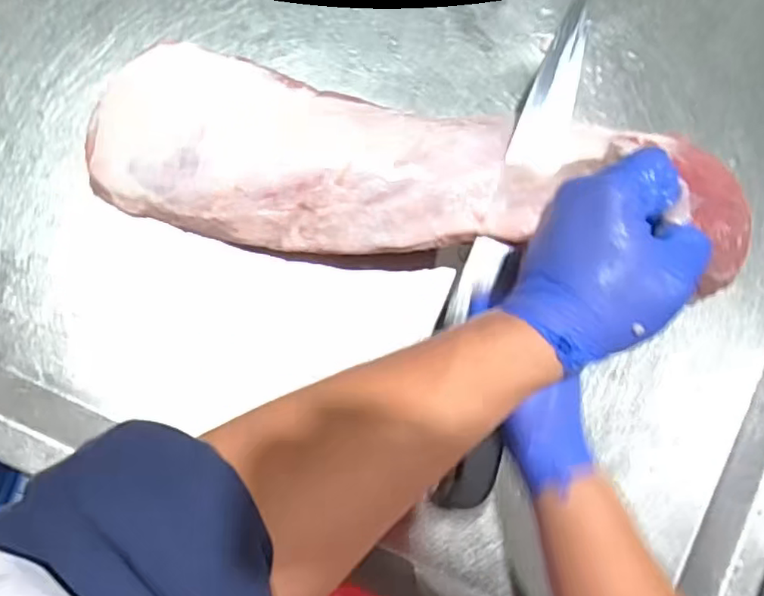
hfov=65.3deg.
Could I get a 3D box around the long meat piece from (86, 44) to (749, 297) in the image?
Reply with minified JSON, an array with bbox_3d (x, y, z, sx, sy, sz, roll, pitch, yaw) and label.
[{"bbox_3d":[0.035,-0.090,0.418,0.466,0.050,0.126,6,85,-2],"label":"long meat piece"}]

